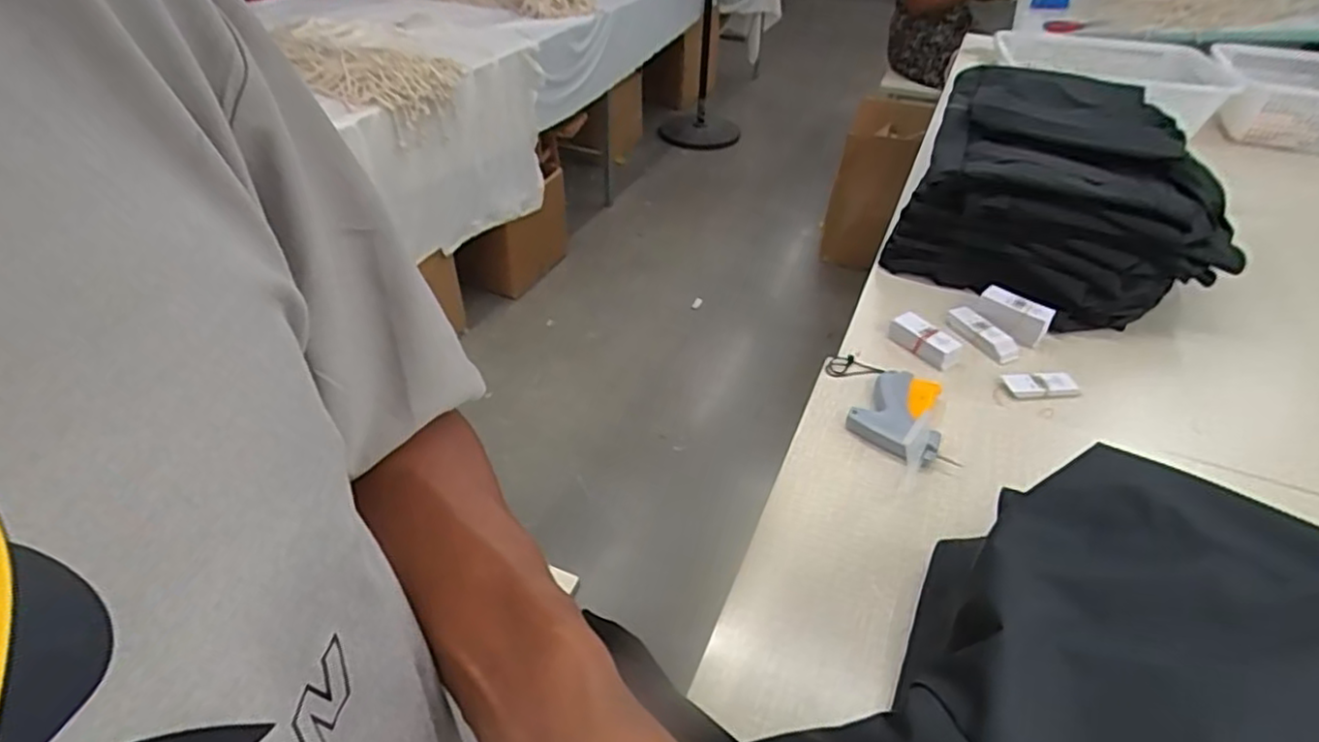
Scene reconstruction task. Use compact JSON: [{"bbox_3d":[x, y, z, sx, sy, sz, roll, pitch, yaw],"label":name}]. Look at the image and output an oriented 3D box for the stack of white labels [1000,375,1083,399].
[{"bbox_3d":[0.440,0.016,0.793,0.081,0.013,0.038,2,39,2],"label":"stack of white labels"}]

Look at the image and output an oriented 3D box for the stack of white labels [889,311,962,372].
[{"bbox_3d":[0.321,-0.037,0.842,0.037,0.033,0.087,-30,48,-32],"label":"stack of white labels"}]

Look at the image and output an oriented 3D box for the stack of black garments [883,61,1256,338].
[{"bbox_3d":[0.603,-0.286,1.036,0.376,0.172,0.567,19,43,21],"label":"stack of black garments"}]

